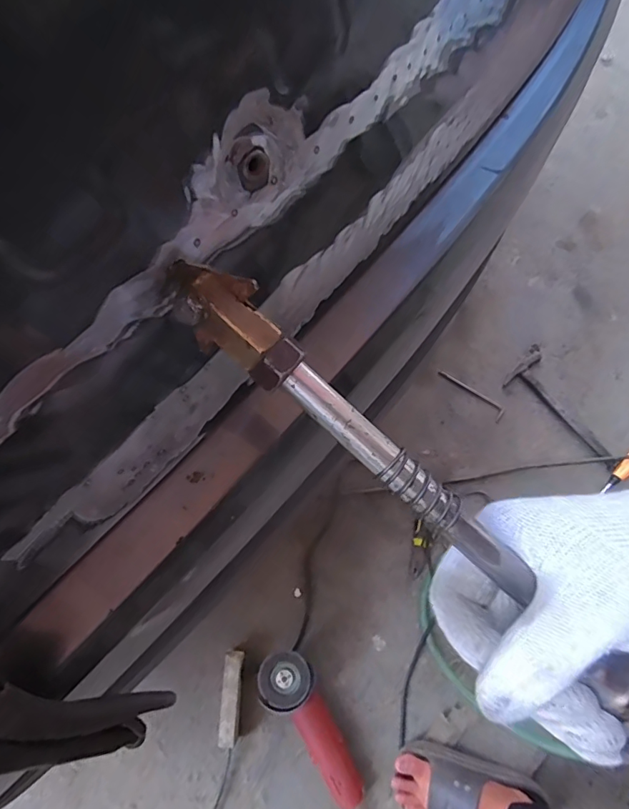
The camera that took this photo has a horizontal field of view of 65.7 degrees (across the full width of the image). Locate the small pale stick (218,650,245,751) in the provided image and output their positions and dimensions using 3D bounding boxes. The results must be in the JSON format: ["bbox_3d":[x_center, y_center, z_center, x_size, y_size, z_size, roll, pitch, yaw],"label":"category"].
[{"bbox_3d":[-0.160,0.569,0.952,0.037,0.062,0.158,1,72,1],"label":"small pale stick"}]

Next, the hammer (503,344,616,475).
[{"bbox_3d":[0.595,0.004,1.138,0.136,0.024,0.313,-39,73,-11],"label":"hammer"}]

